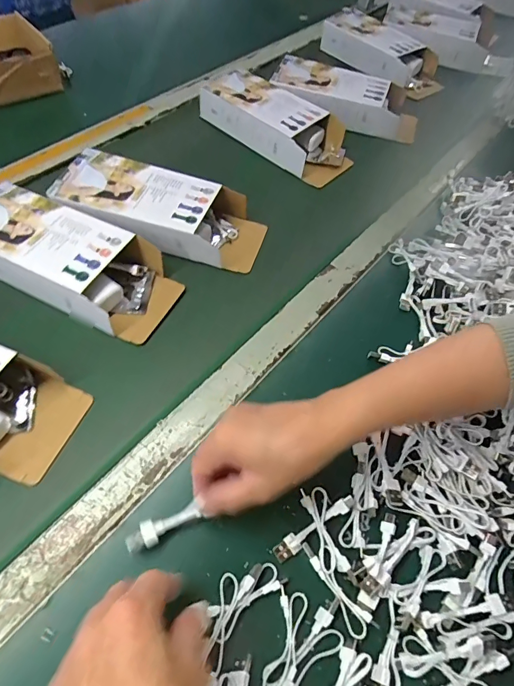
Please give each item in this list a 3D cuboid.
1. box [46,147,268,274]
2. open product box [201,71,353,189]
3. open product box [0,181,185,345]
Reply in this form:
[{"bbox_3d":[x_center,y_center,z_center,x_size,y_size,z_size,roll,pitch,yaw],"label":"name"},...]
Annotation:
[{"bbox_3d":[-0.118,-0.170,0.519,0.256,0.054,0.110,14,56,4],"label":"box"},{"bbox_3d":[0.035,-0.351,0.648,0.249,0.059,0.110,35,60,18],"label":"open product box"},{"bbox_3d":[-0.216,-0.096,0.465,0.249,0.051,0.111,24,57,11],"label":"open product box"}]

